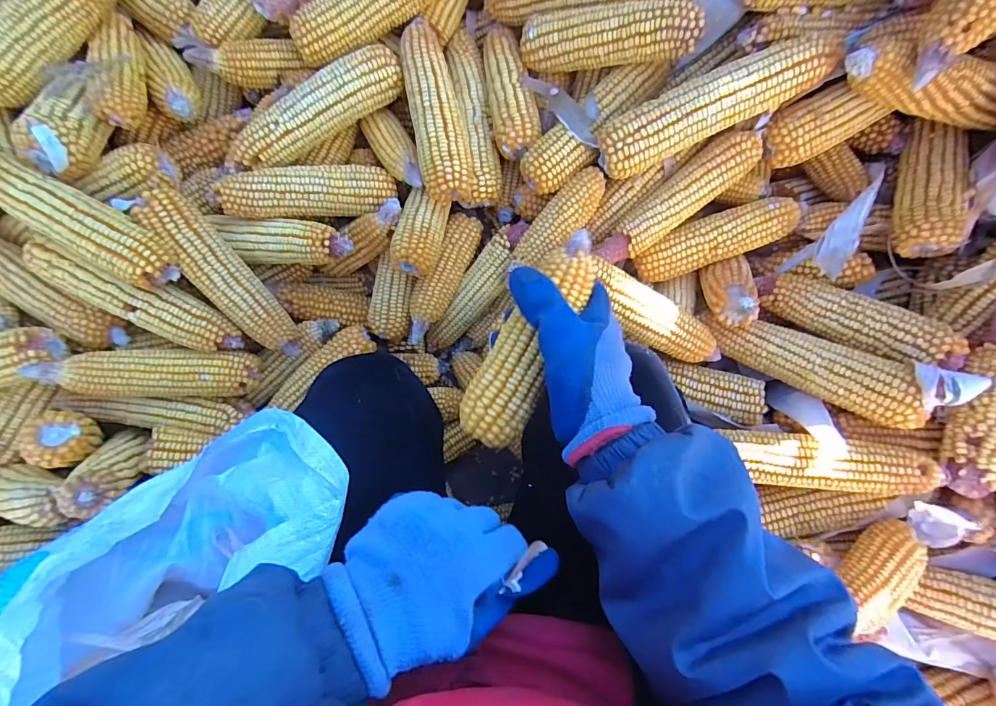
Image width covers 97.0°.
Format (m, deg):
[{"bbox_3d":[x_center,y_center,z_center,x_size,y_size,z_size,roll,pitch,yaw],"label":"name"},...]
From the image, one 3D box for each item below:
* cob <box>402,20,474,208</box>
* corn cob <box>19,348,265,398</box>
[{"bbox_3d":[-0.070,-0.276,0.494,0.057,0.042,0.214,-10,89,1],"label":"cob"},{"bbox_3d":[-0.379,0.023,0.483,0.209,0.045,0.054,1,89,-18],"label":"corn cob"}]

